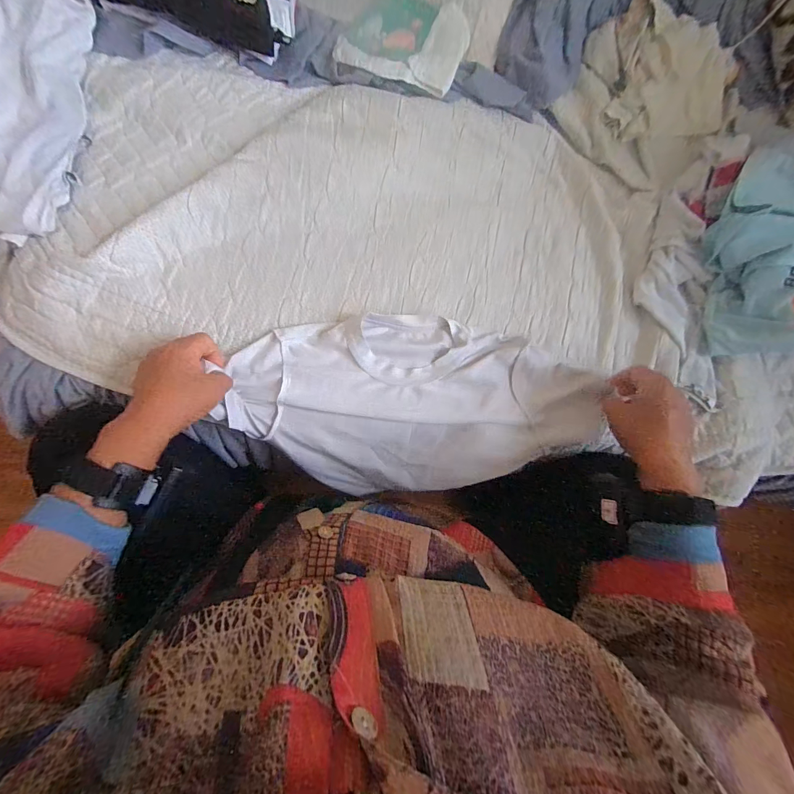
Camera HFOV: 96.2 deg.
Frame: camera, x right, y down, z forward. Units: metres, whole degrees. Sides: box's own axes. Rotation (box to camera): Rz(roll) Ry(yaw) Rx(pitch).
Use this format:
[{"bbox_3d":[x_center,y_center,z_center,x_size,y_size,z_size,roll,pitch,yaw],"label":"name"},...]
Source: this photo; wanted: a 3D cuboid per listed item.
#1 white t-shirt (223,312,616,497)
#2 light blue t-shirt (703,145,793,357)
[{"bbox_3d":[0.030,0.013,0.449,0.427,0.083,0.213,-2,85,-8],"label":"white t-shirt"},{"bbox_3d":[0.488,-0.181,0.429,0.165,0.098,0.241,1,78,-6],"label":"light blue t-shirt"}]

